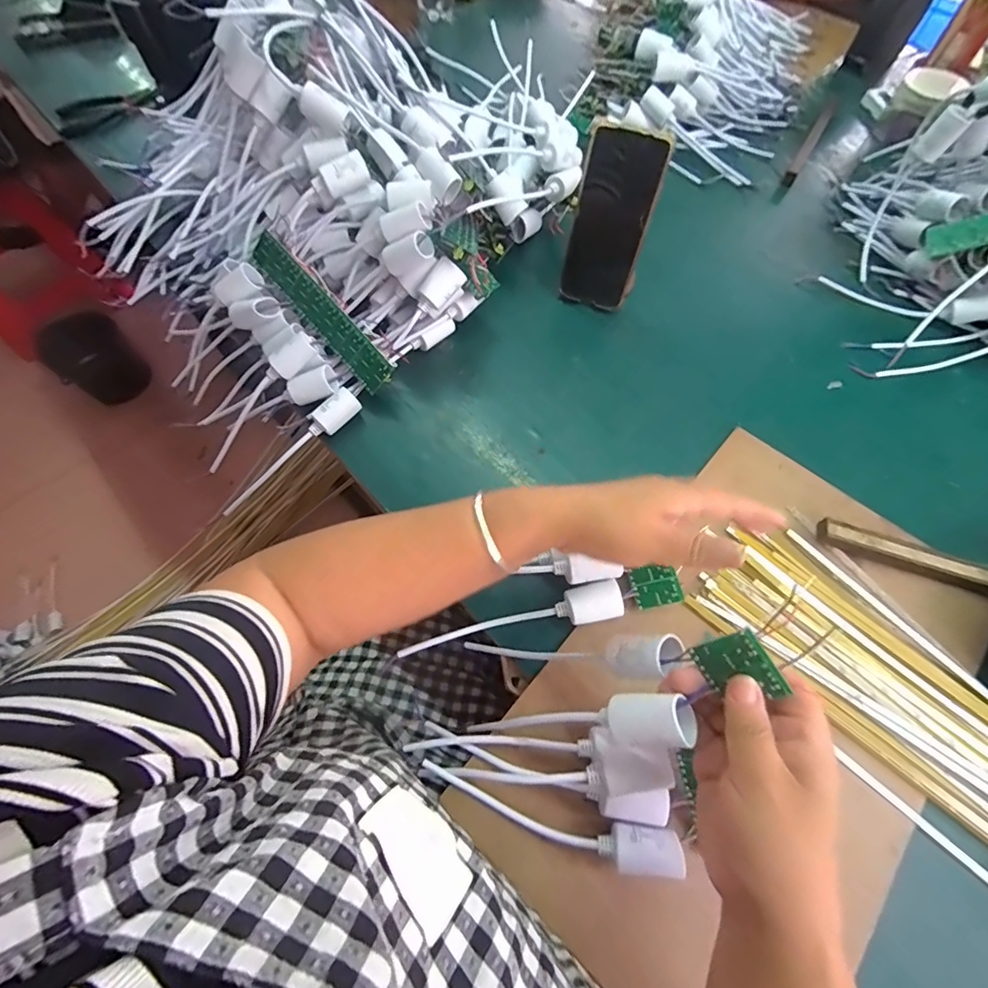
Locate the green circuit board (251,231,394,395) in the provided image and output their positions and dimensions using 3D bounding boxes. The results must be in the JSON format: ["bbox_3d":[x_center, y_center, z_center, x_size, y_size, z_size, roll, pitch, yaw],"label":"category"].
[{"bbox_3d":[-0.183,-0.191,0.506,0.205,0.041,0.009,48,30,7],"label":"green circuit board"}]

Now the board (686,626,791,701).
[{"bbox_3d":[0.134,0.097,0.266,0.036,0.036,0.004,57,35,7],"label":"board"}]

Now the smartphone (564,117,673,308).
[{"bbox_3d":[0.125,-0.287,0.512,0.077,0.171,0.009,15,49,7],"label":"smartphone"}]

